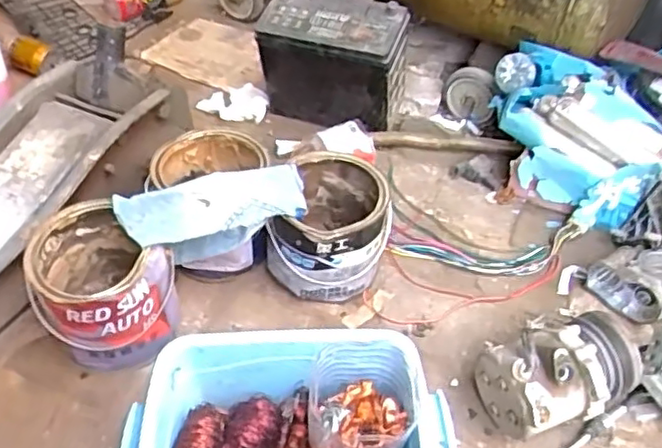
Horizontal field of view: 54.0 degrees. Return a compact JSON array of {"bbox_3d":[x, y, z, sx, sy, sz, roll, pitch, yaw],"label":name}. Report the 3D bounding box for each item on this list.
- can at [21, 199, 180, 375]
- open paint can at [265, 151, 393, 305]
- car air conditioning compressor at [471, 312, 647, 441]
[{"bbox_3d":[-0.281,0.079,0.800,0.150,0.138,0.168,-31,53,-28],"label":"can"},{"bbox_3d":[0.002,0.007,0.867,0.138,0.145,0.148,0,44,0],"label":"open paint can"},{"bbox_3d":[0.259,0.169,0.733,0.155,0.119,0.110,-18,47,-18],"label":"car air conditioning compressor"}]

